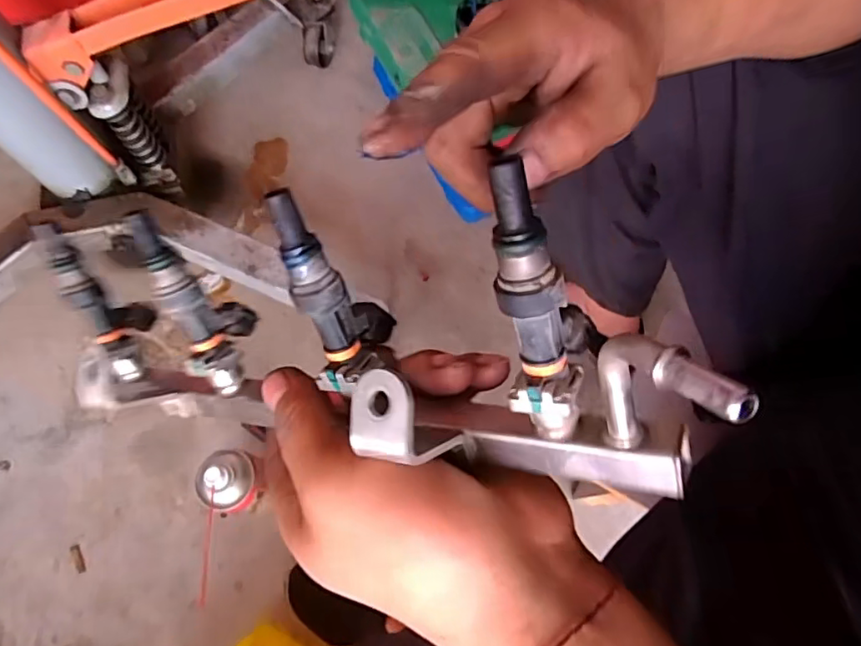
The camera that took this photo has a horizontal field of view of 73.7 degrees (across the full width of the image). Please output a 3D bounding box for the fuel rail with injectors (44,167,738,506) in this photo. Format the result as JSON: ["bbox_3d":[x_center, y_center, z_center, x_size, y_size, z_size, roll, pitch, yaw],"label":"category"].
[{"bbox_3d":[-0.045,0.007,0.206,0.276,0.083,0.064,3,68,32],"label":"fuel rail with injectors"}]

